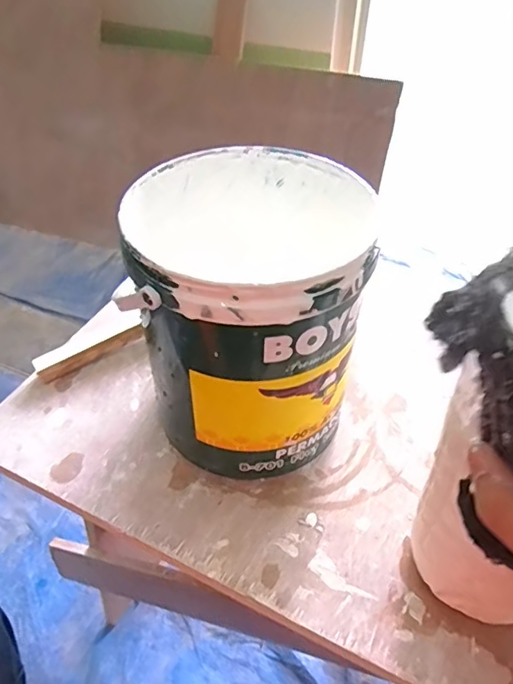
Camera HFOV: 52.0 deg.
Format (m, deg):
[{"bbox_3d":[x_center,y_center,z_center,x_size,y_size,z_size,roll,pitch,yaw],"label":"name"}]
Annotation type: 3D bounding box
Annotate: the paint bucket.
[{"bbox_3d":[-0.007,-0.017,0.414,0.155,0.200,0.169,0,44,0],"label":"paint bucket"}]

